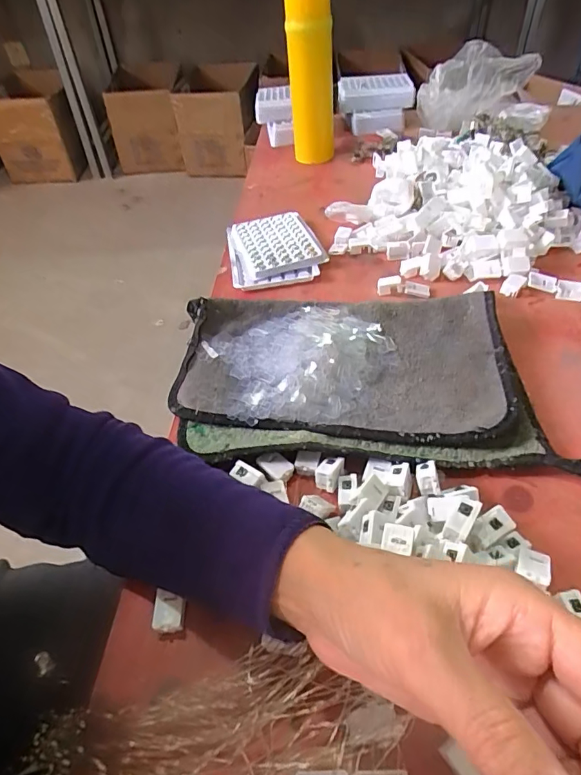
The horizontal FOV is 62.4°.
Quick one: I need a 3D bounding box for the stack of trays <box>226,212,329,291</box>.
[{"bbox_3d":[-0.021,-0.167,0.577,0.105,0.016,0.132,-9,47,-5],"label":"stack of trays"}]

